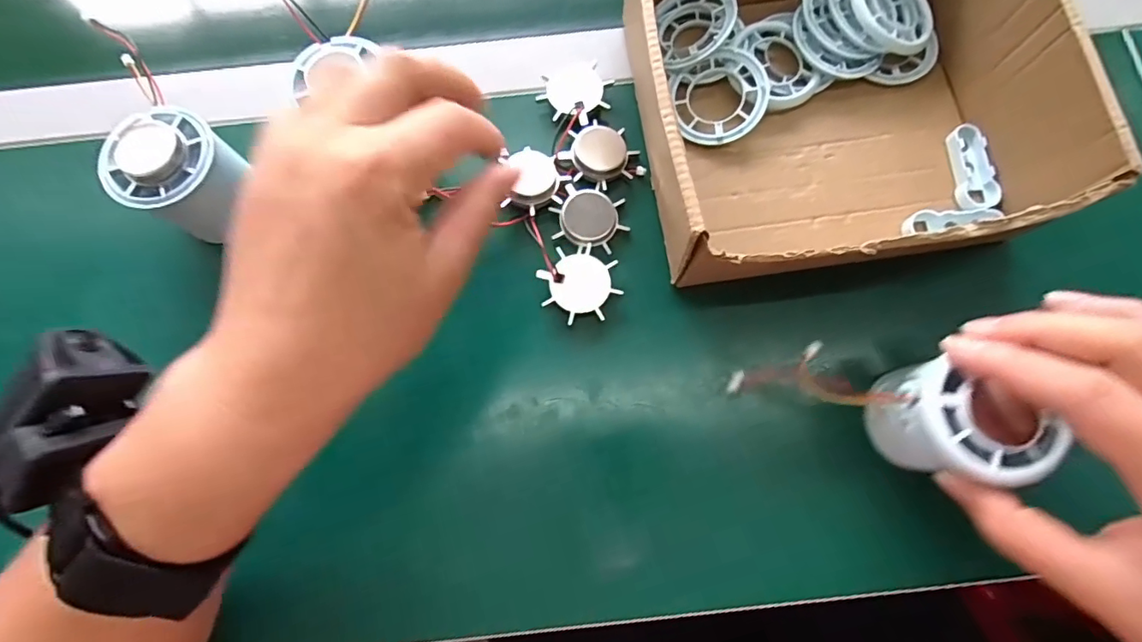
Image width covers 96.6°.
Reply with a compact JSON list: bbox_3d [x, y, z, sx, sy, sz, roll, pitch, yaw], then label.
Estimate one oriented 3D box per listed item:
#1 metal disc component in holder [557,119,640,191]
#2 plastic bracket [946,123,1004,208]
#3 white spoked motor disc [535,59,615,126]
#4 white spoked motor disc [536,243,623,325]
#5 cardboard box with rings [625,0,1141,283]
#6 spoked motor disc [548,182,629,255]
[{"bbox_3d":[0.016,-0.097,0.295,0.040,0.006,0.040,-29,76,-5],"label":"metal disc component in holder"},{"bbox_3d":[0.226,-0.087,0.287,0.018,0.010,0.048,-2,75,1],"label":"plastic bracket"},{"bbox_3d":[0.004,-0.136,0.303,0.041,0.005,0.037,-33,77,-6],"label":"white spoked motor disc"},{"bbox_3d":[0.005,-0.021,0.275,0.041,0.004,0.041,34,79,10],"label":"white spoked motor disc"},{"bbox_3d":[0.139,-0.125,0.270,0.197,0.073,0.206,-7,75,0],"label":"cardboard box with rings"},{"bbox_3d":[0.010,-0.059,0.287,0.041,0.008,0.039,0,76,2],"label":"spoked motor disc"}]

